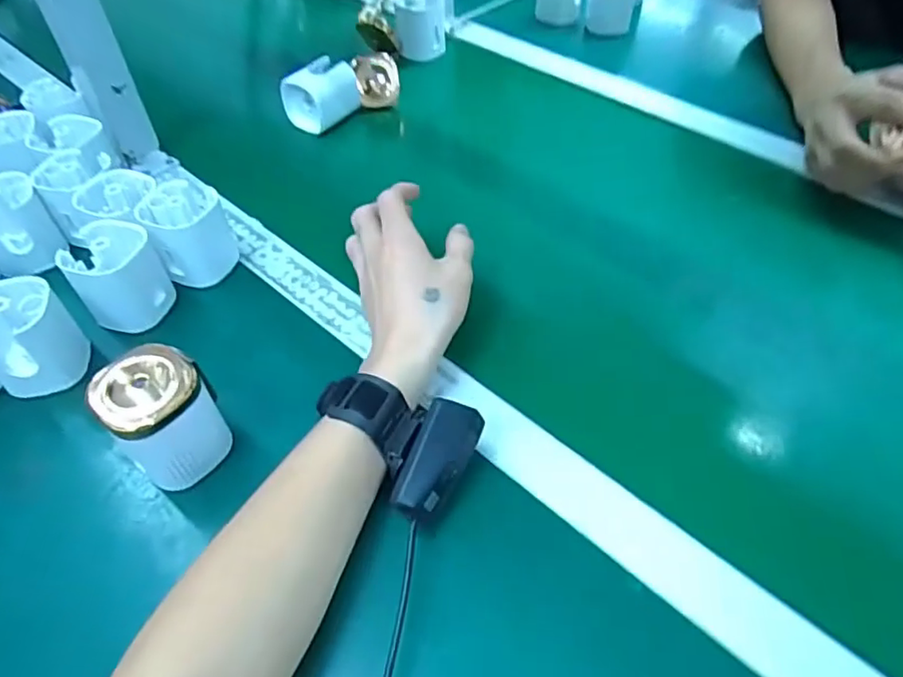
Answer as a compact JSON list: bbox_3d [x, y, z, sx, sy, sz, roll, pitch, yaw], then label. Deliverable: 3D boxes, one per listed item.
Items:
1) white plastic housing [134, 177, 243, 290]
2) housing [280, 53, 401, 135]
[{"bbox_3d":[-0.209,-0.086,0.492,0.061,0.065,0.057,-28,53,-18],"label":"white plastic housing"},{"bbox_3d":[-0.116,-0.271,0.657,0.130,0.056,0.052,-36,56,-24],"label":"housing"}]

